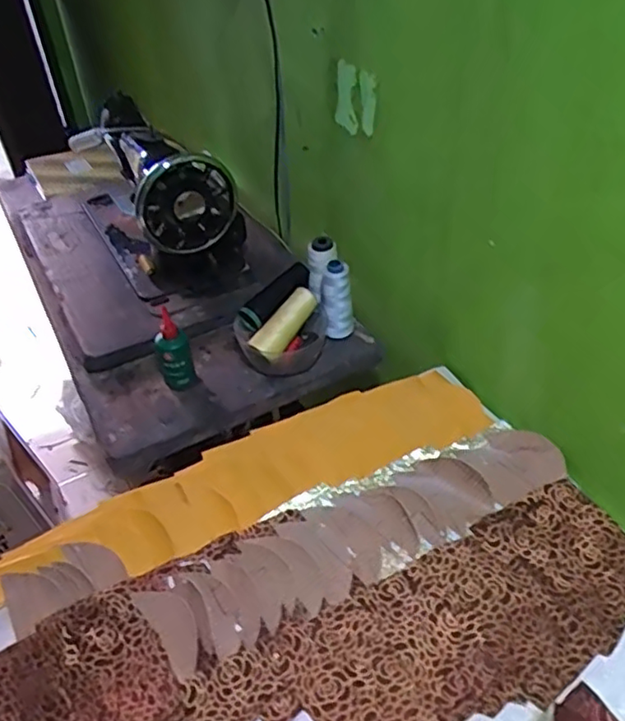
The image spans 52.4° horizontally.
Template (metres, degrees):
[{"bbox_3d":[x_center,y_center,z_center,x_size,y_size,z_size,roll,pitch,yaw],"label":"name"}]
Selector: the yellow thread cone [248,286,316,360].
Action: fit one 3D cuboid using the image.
[{"bbox_3d":[-0.034,-0.050,0.836,0.036,0.036,0.115,24,62,28],"label":"yellow thread cone"}]

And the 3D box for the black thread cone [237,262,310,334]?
[{"bbox_3d":[-0.047,-0.086,0.851,0.037,0.035,0.116,32,68,33],"label":"black thread cone"}]

